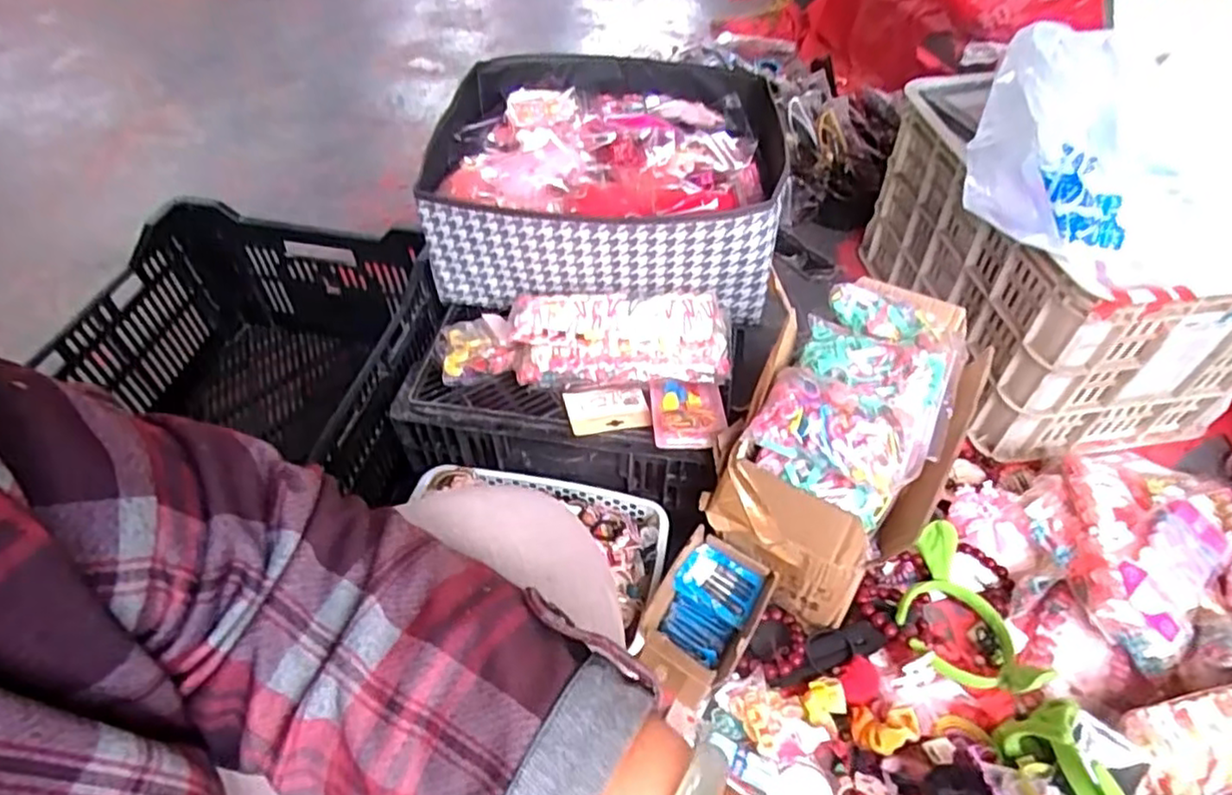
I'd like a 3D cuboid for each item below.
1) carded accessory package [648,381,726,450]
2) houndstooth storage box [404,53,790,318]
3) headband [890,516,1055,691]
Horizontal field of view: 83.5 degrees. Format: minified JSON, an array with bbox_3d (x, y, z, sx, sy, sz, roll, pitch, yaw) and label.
[{"bbox_3d":[0.078,0.021,0.740,0.076,0.025,0.088,-1,50,0],"label":"carded accessory package"},{"bbox_3d":[-0.017,-0.274,0.867,0.410,0.148,0.366,3,50,3],"label":"houndstooth storage box"},{"bbox_3d":[0.371,0.233,0.759,0.137,0.059,0.193,-6,50,-4],"label":"headband"}]

